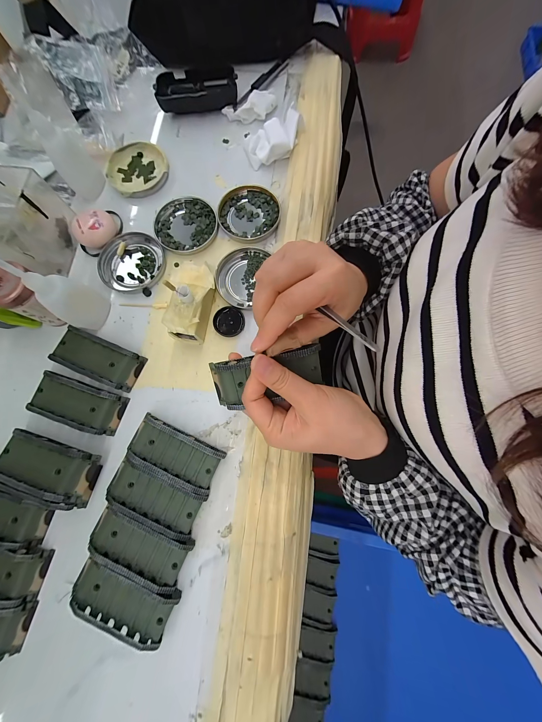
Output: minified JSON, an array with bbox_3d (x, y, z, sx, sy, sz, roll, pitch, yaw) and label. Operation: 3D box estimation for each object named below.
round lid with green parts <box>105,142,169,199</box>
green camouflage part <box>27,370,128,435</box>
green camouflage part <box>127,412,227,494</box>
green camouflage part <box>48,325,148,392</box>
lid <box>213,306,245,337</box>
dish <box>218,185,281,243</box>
[{"bbox_3d":[-0.180,-0.259,0.322,0.077,0.014,0.075,0,79,0],"label":"round lid with green parts"},{"bbox_3d":[-0.208,0.044,0.255,0.094,0.018,0.045,19,80,4],"label":"green camouflage part"},{"bbox_3d":[-0.099,0.093,0.245,0.094,0.019,0.044,25,80,5],"label":"green camouflage part"},{"bbox_3d":[-0.194,-0.004,0.265,0.097,0.018,0.042,23,80,5],"label":"green camouflage part"},{"bbox_3d":[-0.049,-0.045,0.277,0.034,0.007,0.034,0,79,0],"label":"lid"},{"bbox_3d":[-0.028,-0.188,0.303,0.076,0.007,0.076,0,79,0],"label":"dish"}]

